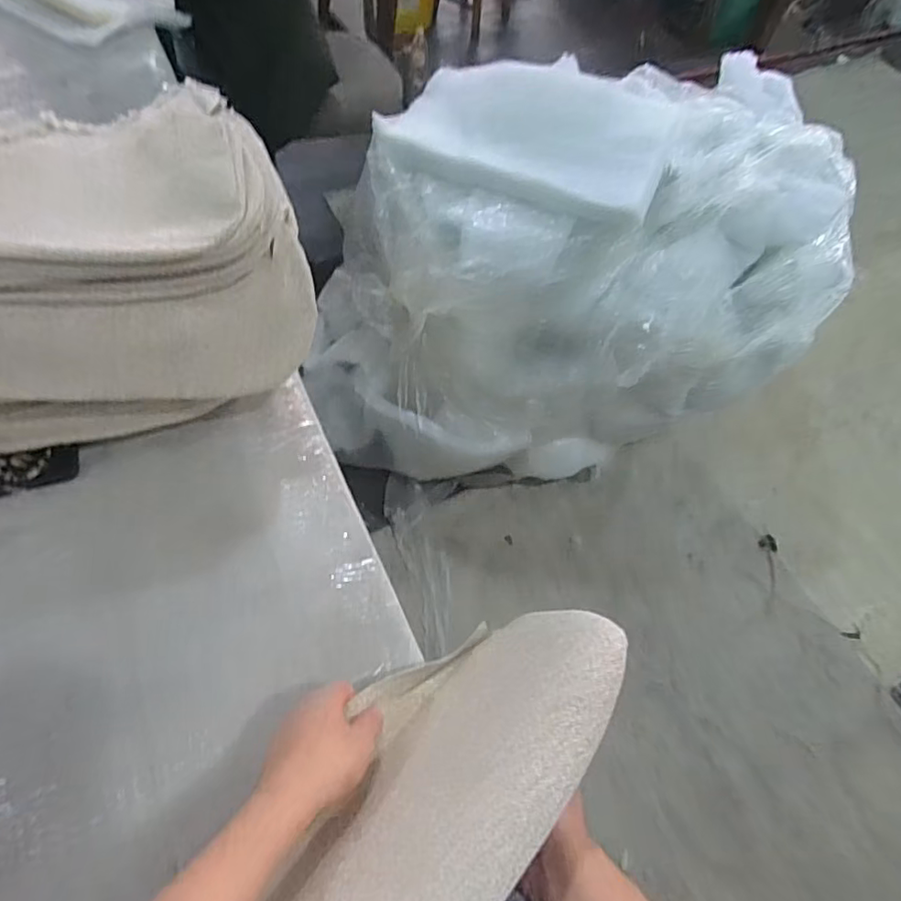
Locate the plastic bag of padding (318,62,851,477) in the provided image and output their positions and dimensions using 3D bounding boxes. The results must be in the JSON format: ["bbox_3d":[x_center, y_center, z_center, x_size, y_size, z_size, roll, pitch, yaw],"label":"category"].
[{"bbox_3d":[0.237,-0.419,1.409,1.129,0.654,0.735,-7,61,-8],"label":"plastic bag of padding"}]

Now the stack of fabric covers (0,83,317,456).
[{"bbox_3d":[-0.452,-0.214,0.659,0.543,0.250,0.346,-13,62,-11],"label":"stack of fabric covers"}]

